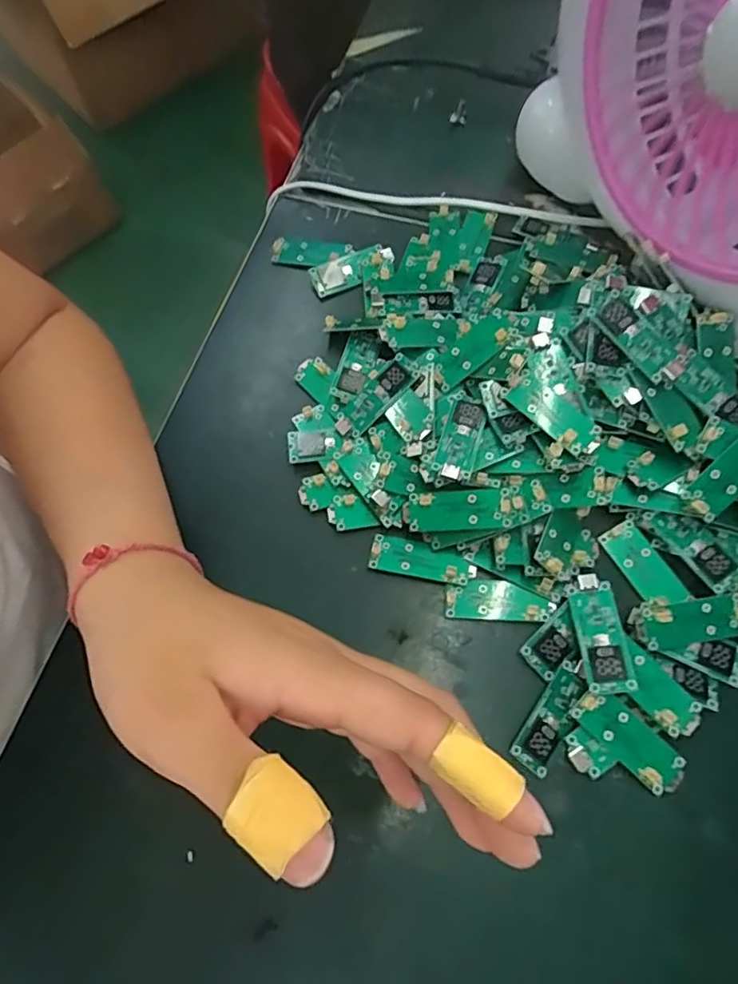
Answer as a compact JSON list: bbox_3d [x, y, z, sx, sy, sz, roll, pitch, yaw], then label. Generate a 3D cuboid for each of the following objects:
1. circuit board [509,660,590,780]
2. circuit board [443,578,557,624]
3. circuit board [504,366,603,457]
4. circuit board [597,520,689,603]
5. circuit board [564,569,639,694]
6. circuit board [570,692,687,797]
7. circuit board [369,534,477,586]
[{"bbox_3d":[0.079,0.098,0.249,0.017,0.004,0.046,31,73,14],"label":"circuit board"},{"bbox_3d":[0.061,0.051,0.270,0.049,0.005,0.019,3,69,4],"label":"circuit board"},{"bbox_3d":[0.086,-0.038,0.267,0.020,0.005,0.045,-41,68,-6],"label":"circuit board"},{"bbox_3d":[0.130,0.035,0.272,0.018,0.005,0.042,-33,74,2],"label":"circuit board"},{"bbox_3d":[0.101,0.061,0.251,0.018,0.005,0.050,-12,60,15],"label":"circuit board"},{"bbox_3d":[0.109,0.104,0.241,0.048,0.004,0.019,44,86,7],"label":"circuit board"},{"bbox_3d":[0.026,0.033,0.276,0.050,0.006,0.016,13,70,8],"label":"circuit board"}]

